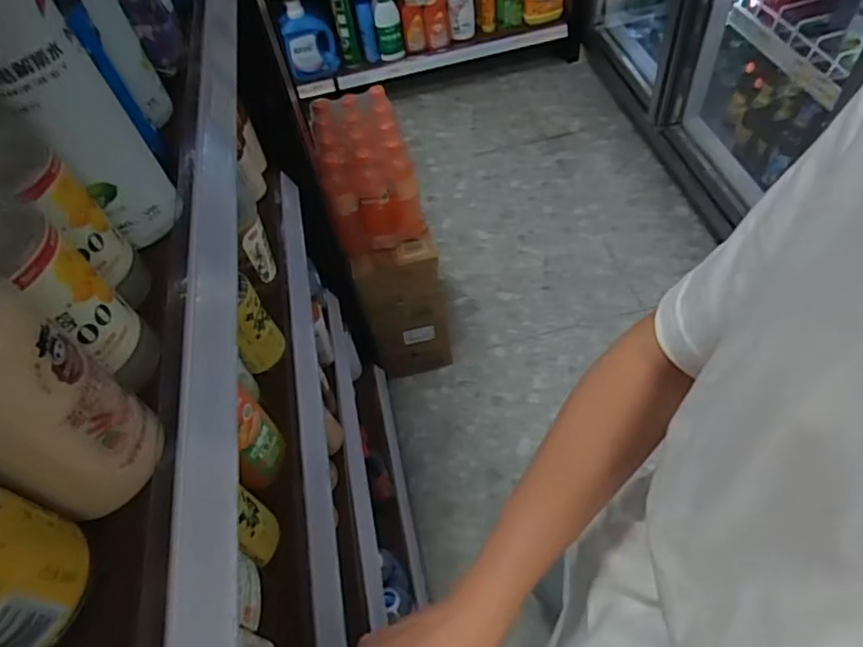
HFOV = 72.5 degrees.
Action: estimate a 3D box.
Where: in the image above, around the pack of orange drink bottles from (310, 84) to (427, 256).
[{"bbox_3d":[-0.130,-0.303,1.223,0.181,0.244,0.232,-13,53,-2],"label":"pack of orange drink bottles"}]

